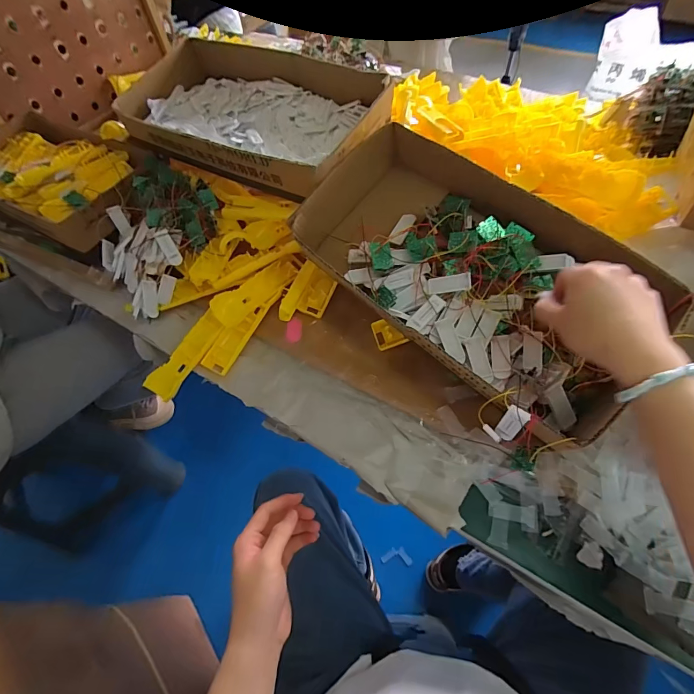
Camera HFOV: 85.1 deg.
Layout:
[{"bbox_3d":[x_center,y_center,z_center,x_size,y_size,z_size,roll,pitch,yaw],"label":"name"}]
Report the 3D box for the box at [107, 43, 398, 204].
[{"bbox_3d":[-0.156,-0.373,0.618,0.428,0.096,0.220,27,64,20],"label":"box"}]

